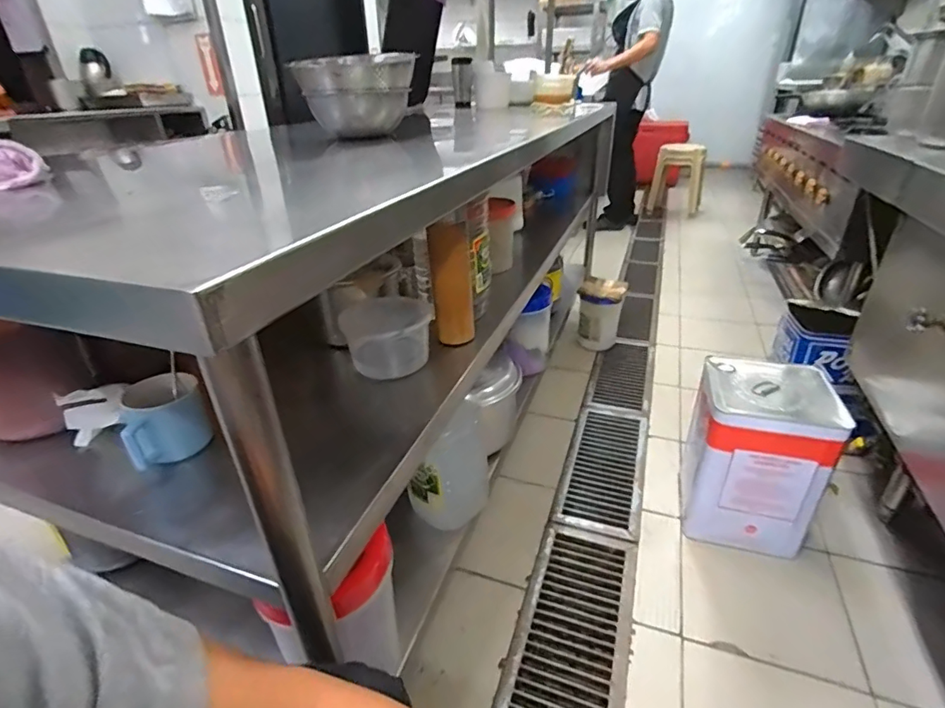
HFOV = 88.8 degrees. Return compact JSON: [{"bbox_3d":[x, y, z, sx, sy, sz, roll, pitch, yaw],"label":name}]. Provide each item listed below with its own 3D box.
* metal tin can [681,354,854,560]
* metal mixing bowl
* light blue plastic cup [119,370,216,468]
[{"bbox_3d":[0.626,0.231,1.101,0.236,0.373,0.253,8,31,16],"label":"metal tin can"},{"bbox_3d":[-0.214,-0.483,0.901,0.213,0.126,0.194,-7,30,-9],"label":"metal mixing bowl"},{"bbox_3d":[-0.391,0.082,0.617,0.088,0.082,0.089,-21,34,-30],"label":"light blue plastic cup"}]

